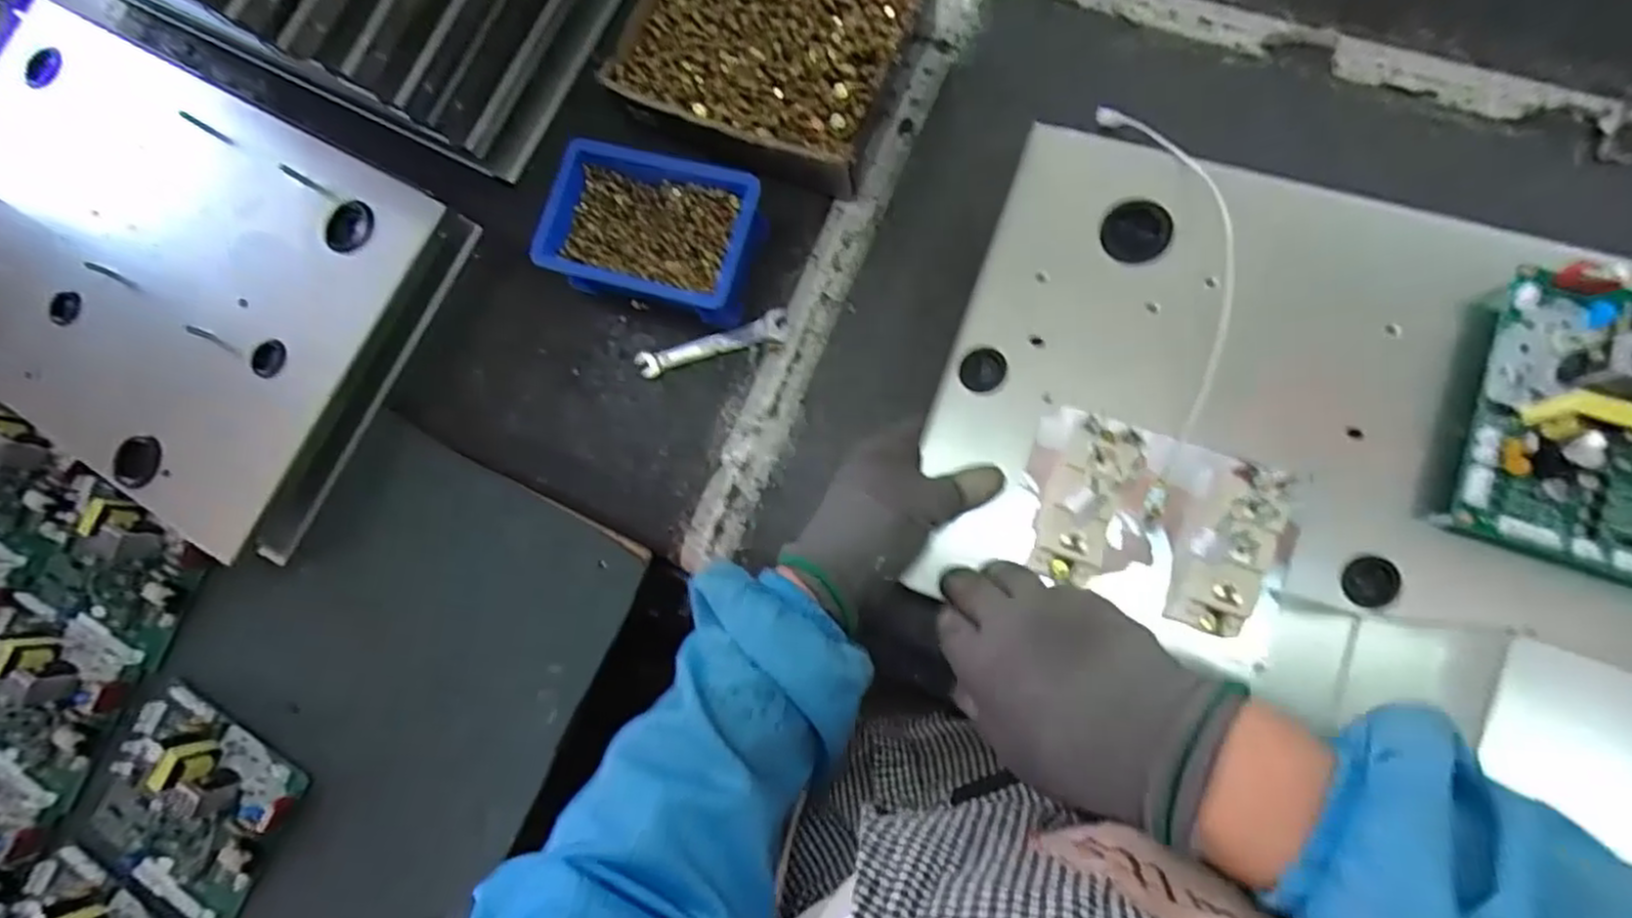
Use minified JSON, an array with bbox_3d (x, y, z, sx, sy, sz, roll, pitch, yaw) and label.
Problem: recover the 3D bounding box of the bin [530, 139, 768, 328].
[{"bbox_3d":[-0.118,-0.166,0.532,0.152,0.049,0.104,17,85,11],"label":"bin"}]

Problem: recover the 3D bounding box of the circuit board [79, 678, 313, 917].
[{"bbox_3d":[-0.481,0.263,0.535,0.153,0.029,0.151,24,88,9],"label":"circuit board"}]

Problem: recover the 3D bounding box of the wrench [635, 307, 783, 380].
[{"bbox_3d":[-0.077,-0.085,0.543,0.115,0.009,0.024,-17,82,6],"label":"wrench"}]

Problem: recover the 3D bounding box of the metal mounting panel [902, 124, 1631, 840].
[{"bbox_3d":[0.291,-0.009,0.394,0.432,0.066,0.295,19,87,9],"label":"metal mounting panel"}]

